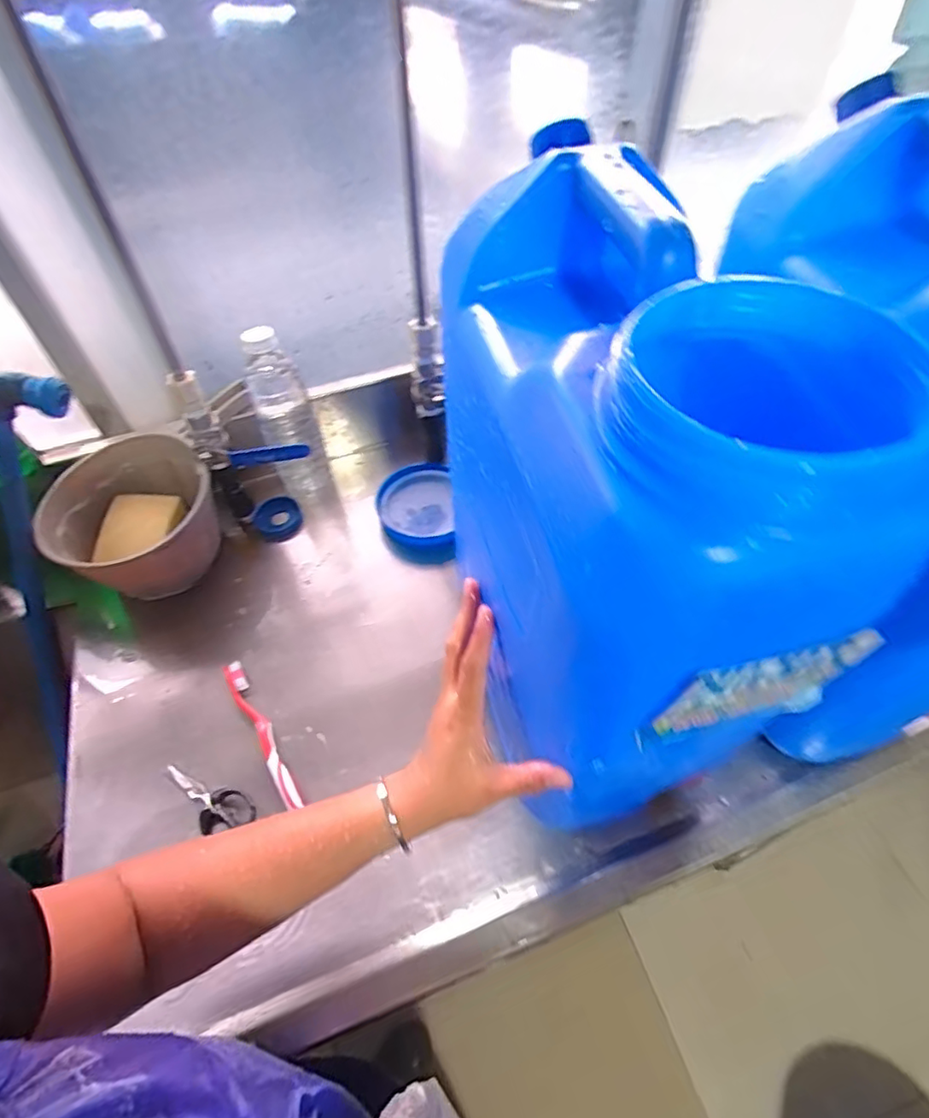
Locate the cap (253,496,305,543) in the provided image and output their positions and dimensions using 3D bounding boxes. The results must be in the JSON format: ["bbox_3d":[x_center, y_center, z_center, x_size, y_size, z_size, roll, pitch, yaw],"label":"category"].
[{"bbox_3d":[-0.232,-0.051,0.732,0.057,0.014,0.063,-14,53,-11],"label":"cap"}]

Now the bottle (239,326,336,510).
[{"bbox_3d":[-0.210,-0.169,0.696,0.064,0.210,0.077,-19,54,-15],"label":"bottle"}]

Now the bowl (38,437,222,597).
[{"bbox_3d":[-0.373,-0.040,0.668,0.167,0.102,0.173,0,52,0],"label":"bowl"}]

